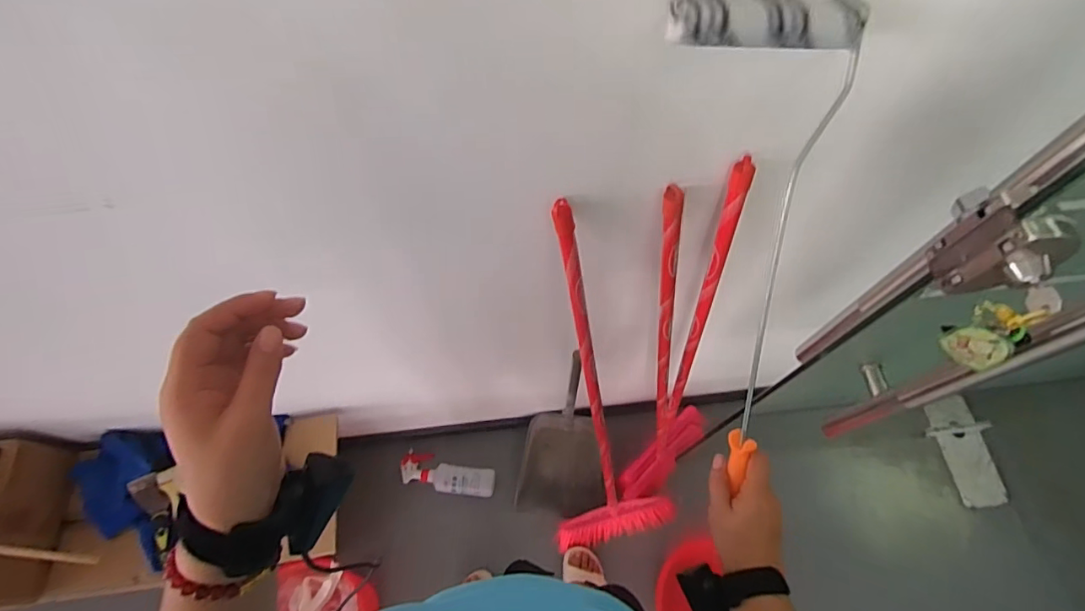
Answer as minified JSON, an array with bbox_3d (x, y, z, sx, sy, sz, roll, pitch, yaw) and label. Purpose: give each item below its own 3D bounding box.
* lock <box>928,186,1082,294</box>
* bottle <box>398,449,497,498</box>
[{"bbox_3d":[0.378,-0.052,0.429,0.054,0.094,0.087,-29,67,-13],"label":"lock"},{"bbox_3d":[-0.274,0.478,1.438,0.276,0.070,0.091,11,64,6],"label":"bottle"}]

